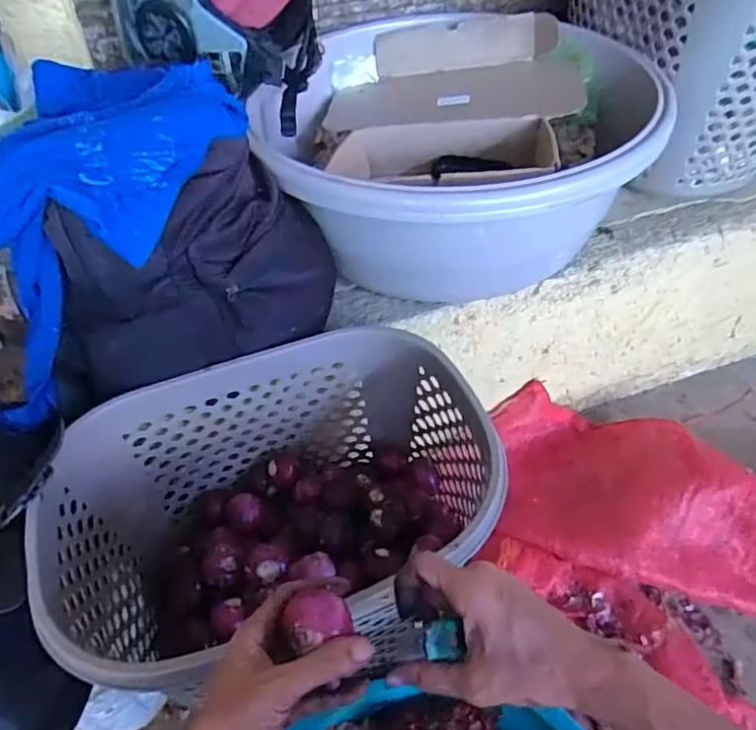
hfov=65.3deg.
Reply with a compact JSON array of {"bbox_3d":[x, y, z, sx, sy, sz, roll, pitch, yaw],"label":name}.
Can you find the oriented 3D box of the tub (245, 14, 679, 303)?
[{"bbox_3d":[0.104,-0.311,0.873,0.536,0.210,0.503,-2,47,2],"label":"tub"}]

